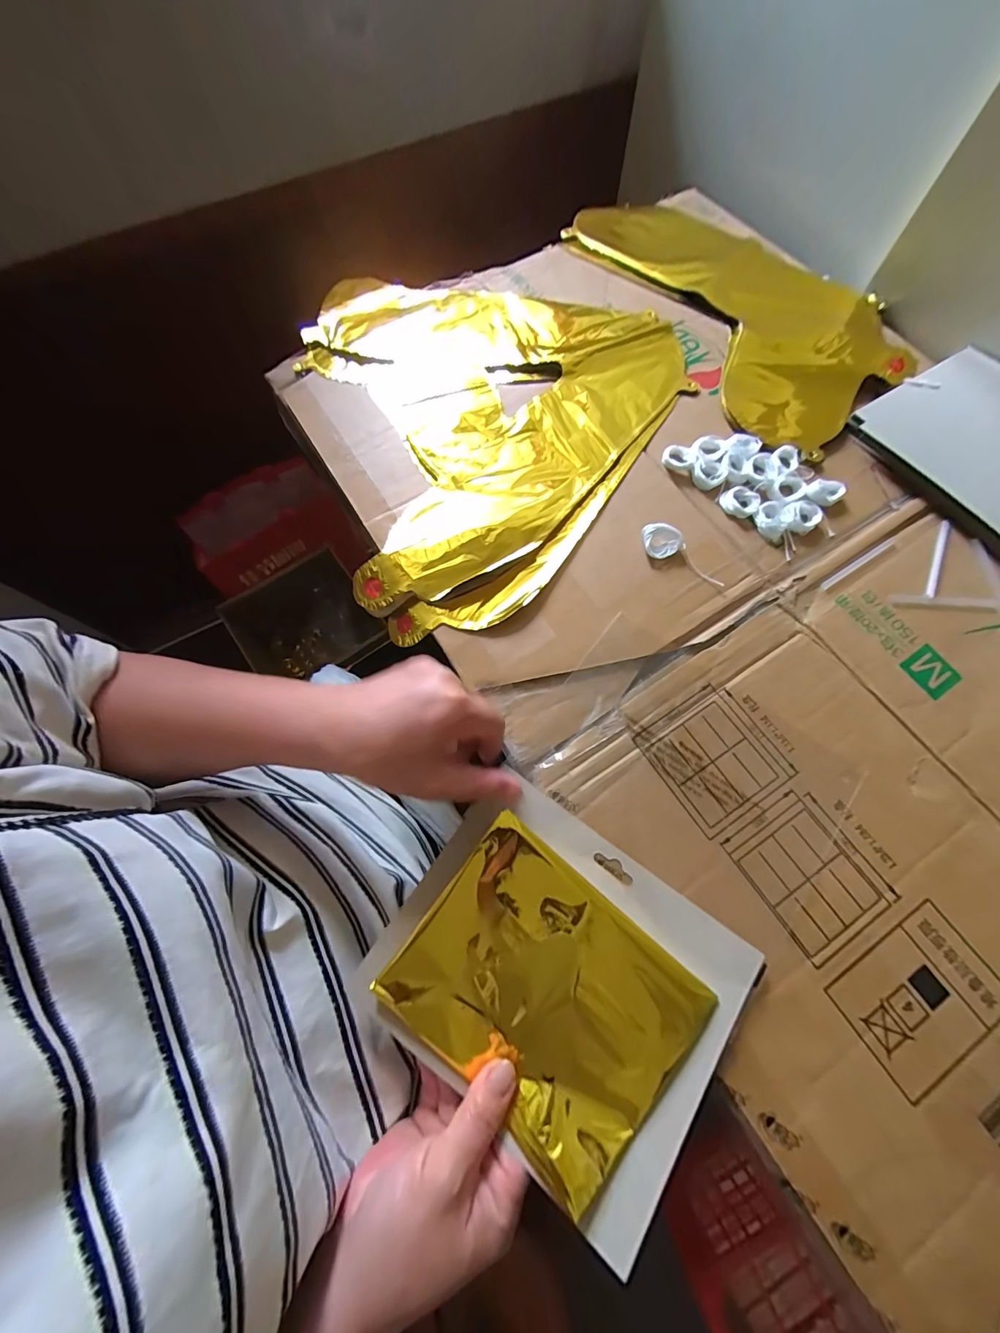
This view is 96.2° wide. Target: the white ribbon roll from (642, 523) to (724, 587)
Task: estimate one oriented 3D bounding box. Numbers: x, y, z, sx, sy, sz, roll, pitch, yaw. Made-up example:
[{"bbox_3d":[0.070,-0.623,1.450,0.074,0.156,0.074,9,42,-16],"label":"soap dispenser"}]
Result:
[{"bbox_3d":[0.148,-0.092,0.359,0.072,0.014,0.026,25,71,10],"label":"white ribbon roll"}]

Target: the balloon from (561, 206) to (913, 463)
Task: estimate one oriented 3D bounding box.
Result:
[{"bbox_3d":[0.259,-0.400,0.488,0.217,0.039,0.427,-21,70,-8],"label":"balloon"}]

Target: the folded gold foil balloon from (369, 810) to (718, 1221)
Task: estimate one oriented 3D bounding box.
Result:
[{"bbox_3d":[0.023,0.190,0.262,0.154,0.018,0.127,39,83,14],"label":"folded gold foil balloon"}]

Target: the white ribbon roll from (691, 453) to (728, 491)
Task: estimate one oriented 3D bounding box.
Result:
[{"bbox_3d":[0.183,-0.168,0.391,0.031,0.009,0.027,-13,70,-5],"label":"white ribbon roll"}]

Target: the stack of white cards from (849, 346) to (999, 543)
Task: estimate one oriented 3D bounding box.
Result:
[{"bbox_3d":[0.452,-0.195,0.399,0.176,0.013,0.204,-36,73,-12],"label":"stack of white cards"}]

